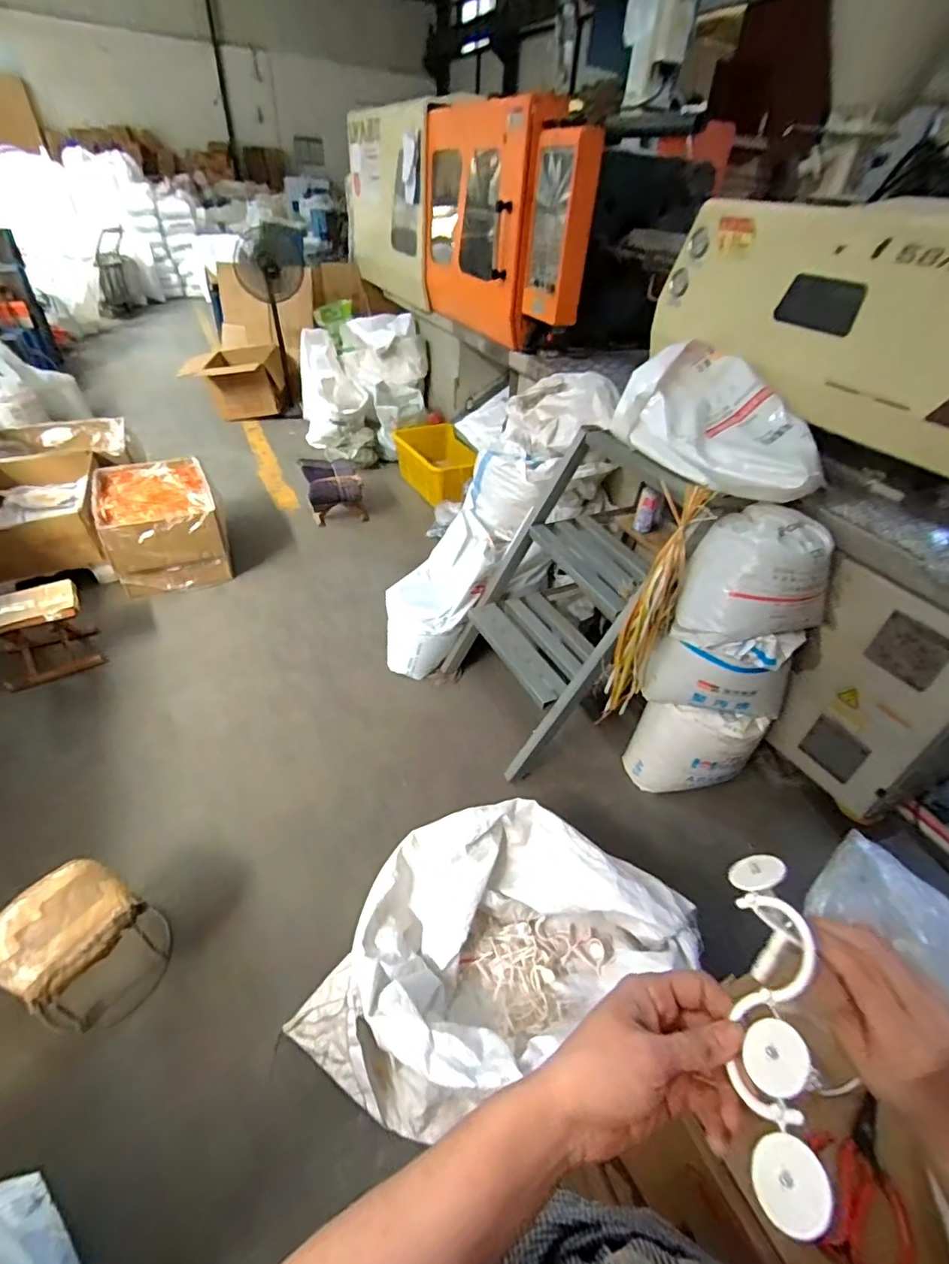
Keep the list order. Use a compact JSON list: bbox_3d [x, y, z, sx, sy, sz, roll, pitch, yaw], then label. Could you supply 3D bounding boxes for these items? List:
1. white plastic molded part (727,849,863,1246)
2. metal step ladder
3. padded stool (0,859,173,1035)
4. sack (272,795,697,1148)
[{"bbox_3d":[0.170,0.210,0.303,0.032,0.043,0.176,14,46,10],"label":"white plastic molded part"},{"bbox_3d":[0.284,-0.148,1.733,0.633,0.810,0.649,-15,44,-23],"label":"metal step ladder"},{"bbox_3d":[-0.831,0.654,1.142,0.255,0.225,0.242,22,43,19],"label":"padded stool"},{"bbox_3d":[0.017,0.699,1.220,0.805,0.282,0.578,-16,45,-23],"label":"sack"}]

